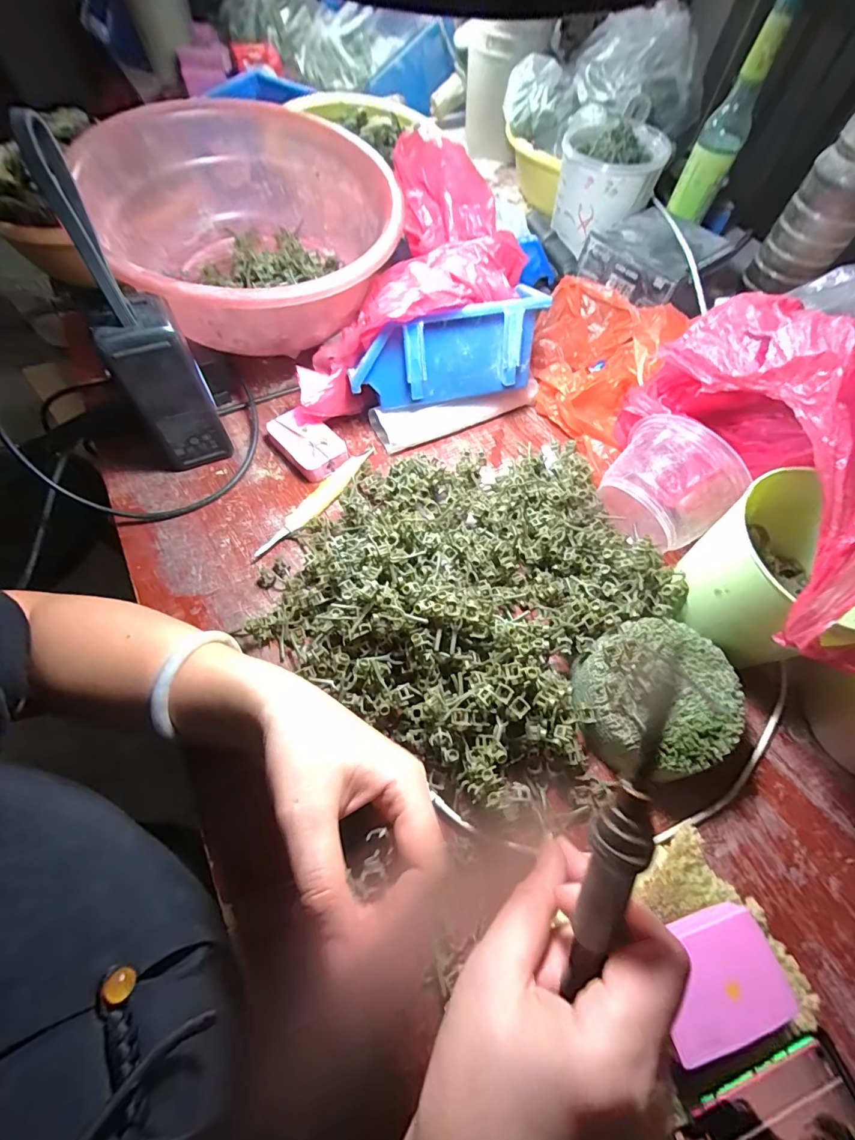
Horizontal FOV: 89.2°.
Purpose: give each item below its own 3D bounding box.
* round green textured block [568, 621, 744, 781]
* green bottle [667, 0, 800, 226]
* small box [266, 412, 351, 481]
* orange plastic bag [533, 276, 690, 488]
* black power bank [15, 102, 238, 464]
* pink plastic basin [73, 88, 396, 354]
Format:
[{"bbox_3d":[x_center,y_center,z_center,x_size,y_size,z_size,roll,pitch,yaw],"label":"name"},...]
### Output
[{"bbox_3d":[0.157,0.091,0.309,0.110,0.053,0.099,-14,65,-9],"label":"round green textured block"},{"bbox_3d":[0.341,-0.507,0.486,0.049,0.177,0.047,40,68,16],"label":"green bottle"},{"bbox_3d":[-0.113,-0.118,0.407,0.047,0.019,0.073,-41,72,-20],"label":"small box"},{"bbox_3d":[0.172,-0.214,0.444,0.128,0.074,0.211,-18,65,-11],"label":"orange plastic bag"},{"bbox_3d":[-0.203,-0.157,0.310,0.057,0.222,0.045,-25,67,-14],"label":"black power bank"},{"bbox_3d":[-0.139,-0.294,0.384,0.239,0.102,0.241,1,63,-2],"label":"pink plastic basin"}]

